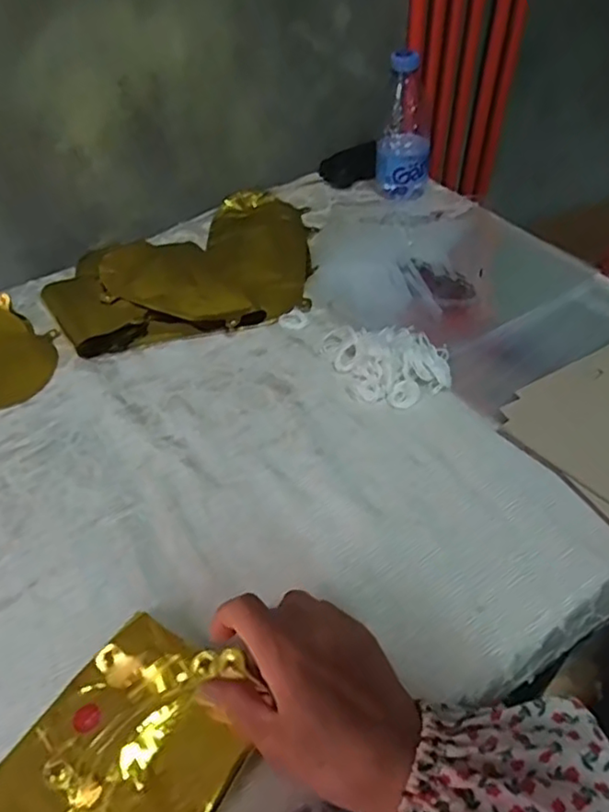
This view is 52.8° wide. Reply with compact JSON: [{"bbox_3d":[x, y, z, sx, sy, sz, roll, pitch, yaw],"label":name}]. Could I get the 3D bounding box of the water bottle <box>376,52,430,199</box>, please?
[{"bbox_3d":[0.122,-0.331,0.735,0.055,0.155,0.054,32,54,29],"label":"water bottle"}]

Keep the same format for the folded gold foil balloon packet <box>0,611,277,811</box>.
[{"bbox_3d":[-0.094,0.186,0.328,0.110,0.018,0.137,23,49,22],"label":"folded gold foil balloon packet"}]

